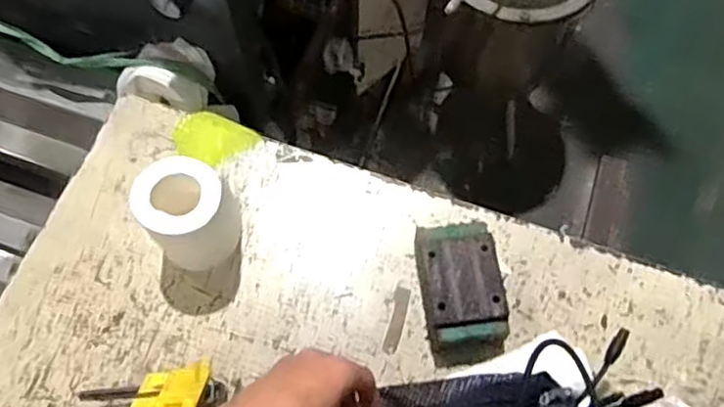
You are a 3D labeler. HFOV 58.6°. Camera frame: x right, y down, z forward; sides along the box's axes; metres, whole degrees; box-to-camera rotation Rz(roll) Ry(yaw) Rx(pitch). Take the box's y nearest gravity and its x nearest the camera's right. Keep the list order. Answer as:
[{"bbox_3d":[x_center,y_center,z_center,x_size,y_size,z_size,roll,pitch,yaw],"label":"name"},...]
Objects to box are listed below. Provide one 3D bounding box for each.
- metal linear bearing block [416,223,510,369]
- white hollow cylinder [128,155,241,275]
[{"bbox_3d":[0.093,0.082,0.610,0.072,0.050,0.120,-8,67,-4],"label":"metal linear bearing block"},{"bbox_3d":[-0.162,0.012,0.611,0.078,0.105,0.071,-19,69,-9],"label":"white hollow cylinder"}]

